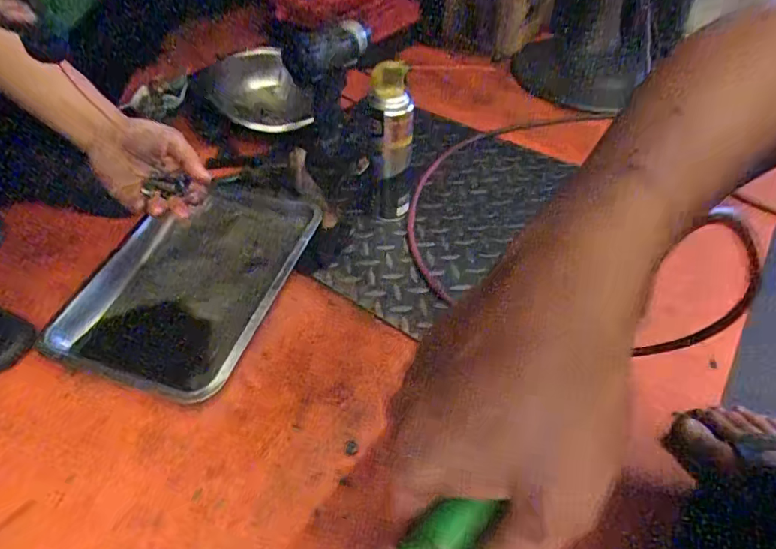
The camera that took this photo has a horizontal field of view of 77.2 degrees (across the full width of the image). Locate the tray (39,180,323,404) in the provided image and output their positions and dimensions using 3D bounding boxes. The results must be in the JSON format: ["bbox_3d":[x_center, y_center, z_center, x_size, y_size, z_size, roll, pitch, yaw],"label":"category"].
[{"bbox_3d":[-0.282,-0.002,0.686,0.277,0.040,0.351,15,49,13],"label":"tray"}]

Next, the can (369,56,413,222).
[{"bbox_3d":[0.008,-0.189,0.711,0.051,0.245,0.052,0,47,0],"label":"can"}]

